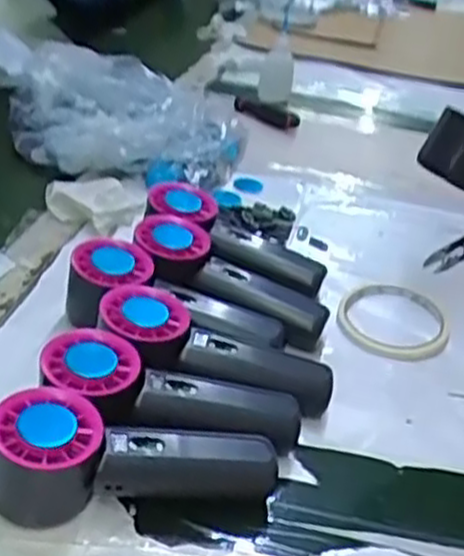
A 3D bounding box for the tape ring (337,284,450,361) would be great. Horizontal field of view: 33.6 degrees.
[{"bbox_3d":[0.127,0.031,0.604,0.085,0.008,0.085,5,32,-3],"label":"tape ring"}]

